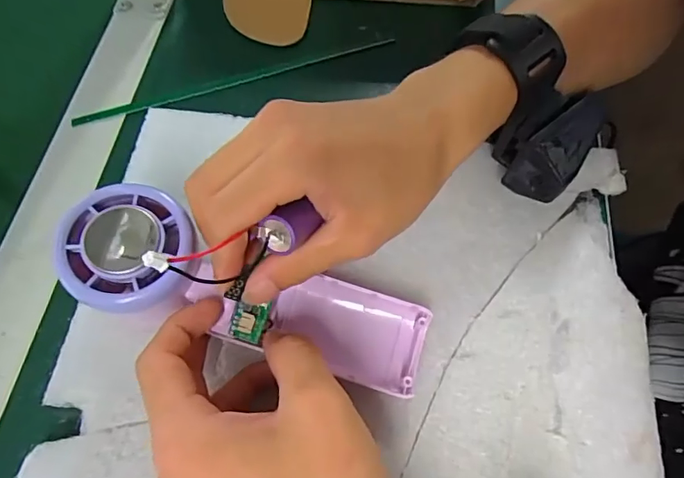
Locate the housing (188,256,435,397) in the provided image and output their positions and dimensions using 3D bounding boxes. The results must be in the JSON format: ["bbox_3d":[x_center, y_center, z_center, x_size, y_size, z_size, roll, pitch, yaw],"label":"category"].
[{"bbox_3d":[-0.016,0.039,0.227,0.109,0.019,0.043,16,64,-4],"label":"housing"}]

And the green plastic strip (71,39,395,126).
[{"bbox_3d":[-0.071,-0.109,0.324,0.219,0.005,0.010,-17,66,-7],"label":"green plastic strip"}]

